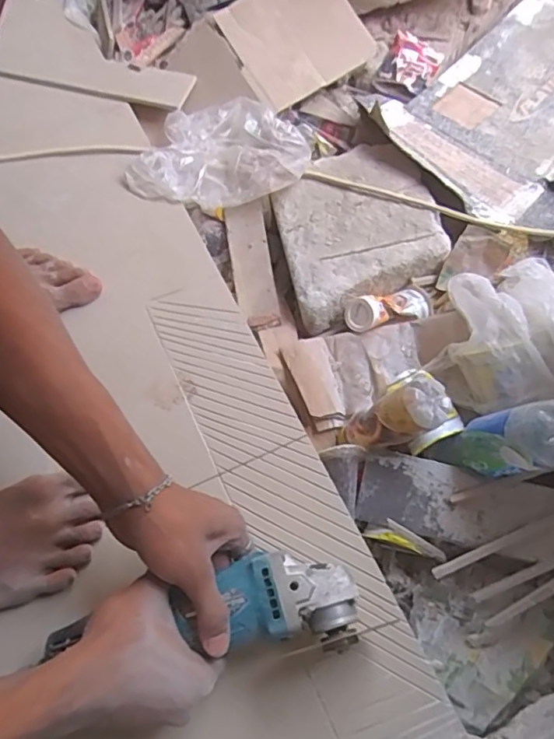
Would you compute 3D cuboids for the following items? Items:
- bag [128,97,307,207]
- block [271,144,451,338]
[{"bbox_3d":[-0.079,-0.308,0.787,0.235,0.036,0.174,2,61,2],"label":"bag"},{"bbox_3d":[0.099,-0.187,0.745,0.200,0.068,0.245,-14,61,-7],"label":"block"}]

